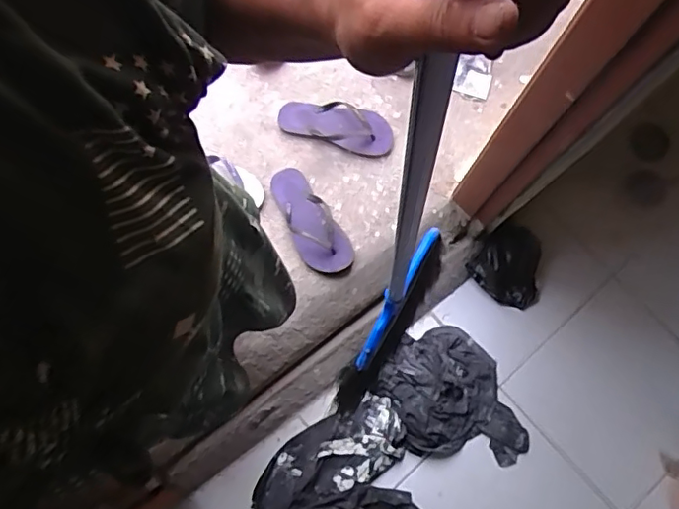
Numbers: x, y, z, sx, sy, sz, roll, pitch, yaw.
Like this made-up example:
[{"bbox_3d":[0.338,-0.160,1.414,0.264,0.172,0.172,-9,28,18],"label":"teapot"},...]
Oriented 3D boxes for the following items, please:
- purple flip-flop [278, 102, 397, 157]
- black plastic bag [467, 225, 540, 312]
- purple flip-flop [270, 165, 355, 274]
[{"bbox_3d":[-0.007,-0.306,1.347,0.273,0.053,0.109,17,80,3],"label":"purple flip-flop"},{"bbox_3d":[0.399,0.030,1.383,0.176,0.111,0.186,2,79,1],"label":"black plastic bag"},{"bbox_3d":[-0.060,-0.075,1.275,0.110,0.056,0.259,-25,81,-5],"label":"purple flip-flop"}]

